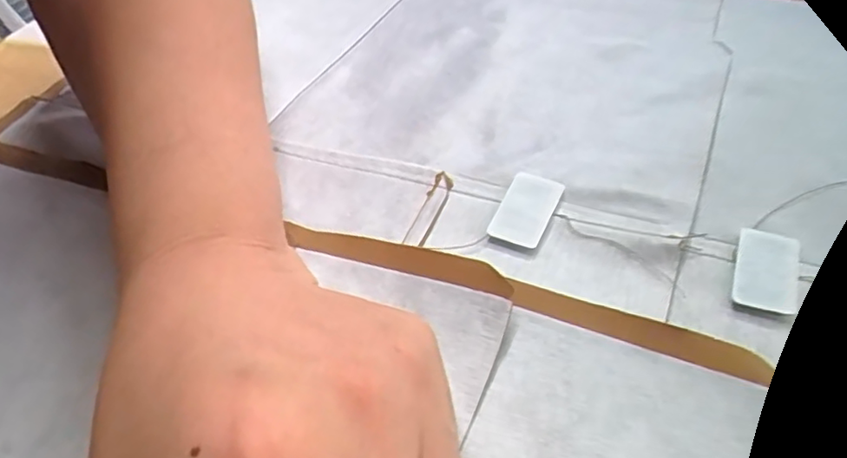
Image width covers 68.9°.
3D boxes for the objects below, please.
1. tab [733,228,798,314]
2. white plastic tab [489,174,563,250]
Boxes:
[{"bbox_3d":[0.114,0.013,0.204,0.018,0.004,0.033,14,49,20],"label":"tab"},{"bbox_3d":[0.038,-0.008,0.228,0.019,0.004,0.034,18,50,23],"label":"white plastic tab"}]

